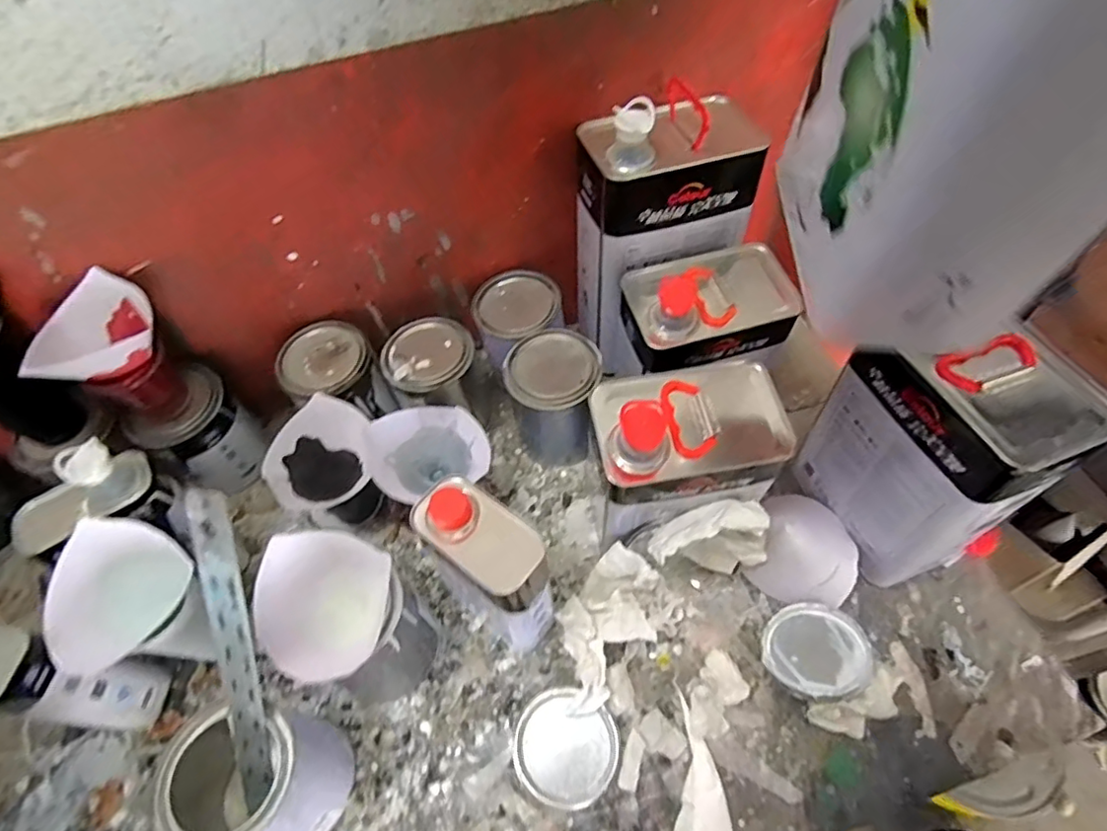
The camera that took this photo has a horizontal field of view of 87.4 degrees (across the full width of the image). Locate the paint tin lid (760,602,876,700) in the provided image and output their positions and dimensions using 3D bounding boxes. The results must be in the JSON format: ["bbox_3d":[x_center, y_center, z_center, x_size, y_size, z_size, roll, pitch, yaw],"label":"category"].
[{"bbox_3d":[0.253,0.227,0.560,0.095,0.009,0.094,-12,34,8],"label":"paint tin lid"}]

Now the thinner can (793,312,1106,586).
[{"bbox_3d":[0.348,0.027,0.541,0.111,0.228,0.168,-20,59,-8],"label":"thinner can"}]

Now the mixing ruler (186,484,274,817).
[{"bbox_3d":[-0.239,0.186,0.438,0.037,0.290,0.008,2,20,6],"label":"mixing ruler"}]

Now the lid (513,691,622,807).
[{"bbox_3d":[0.011,0.308,0.538,0.094,0.013,0.090,-2,58,3],"label":"lid"}]

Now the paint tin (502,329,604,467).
[{"bbox_3d":[0.003,-0.018,0.686,0.101,0.129,0.101,-2,58,3],"label":"paint tin"}]

